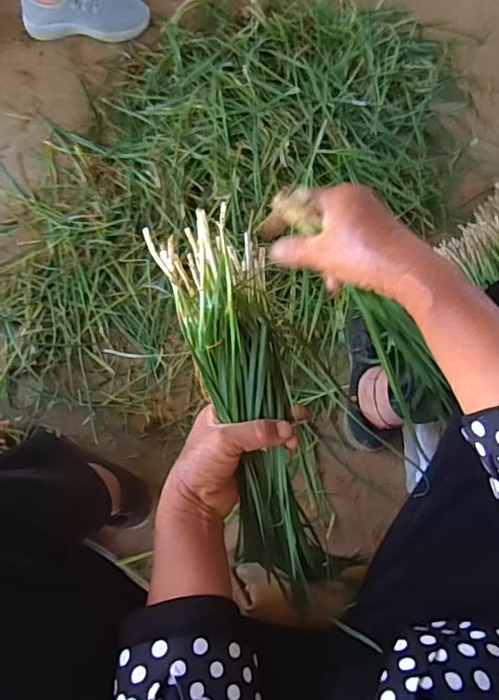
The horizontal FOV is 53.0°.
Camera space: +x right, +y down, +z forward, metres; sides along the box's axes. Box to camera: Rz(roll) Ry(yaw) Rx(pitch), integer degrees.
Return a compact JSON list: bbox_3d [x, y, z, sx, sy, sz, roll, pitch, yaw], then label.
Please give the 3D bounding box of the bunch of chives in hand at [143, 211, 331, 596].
[{"bbox_3d":[0.000,0.053,0.433,0.082,0.054,0.332,-15,95,-2],"label":"bunch of chives in hand"}]

